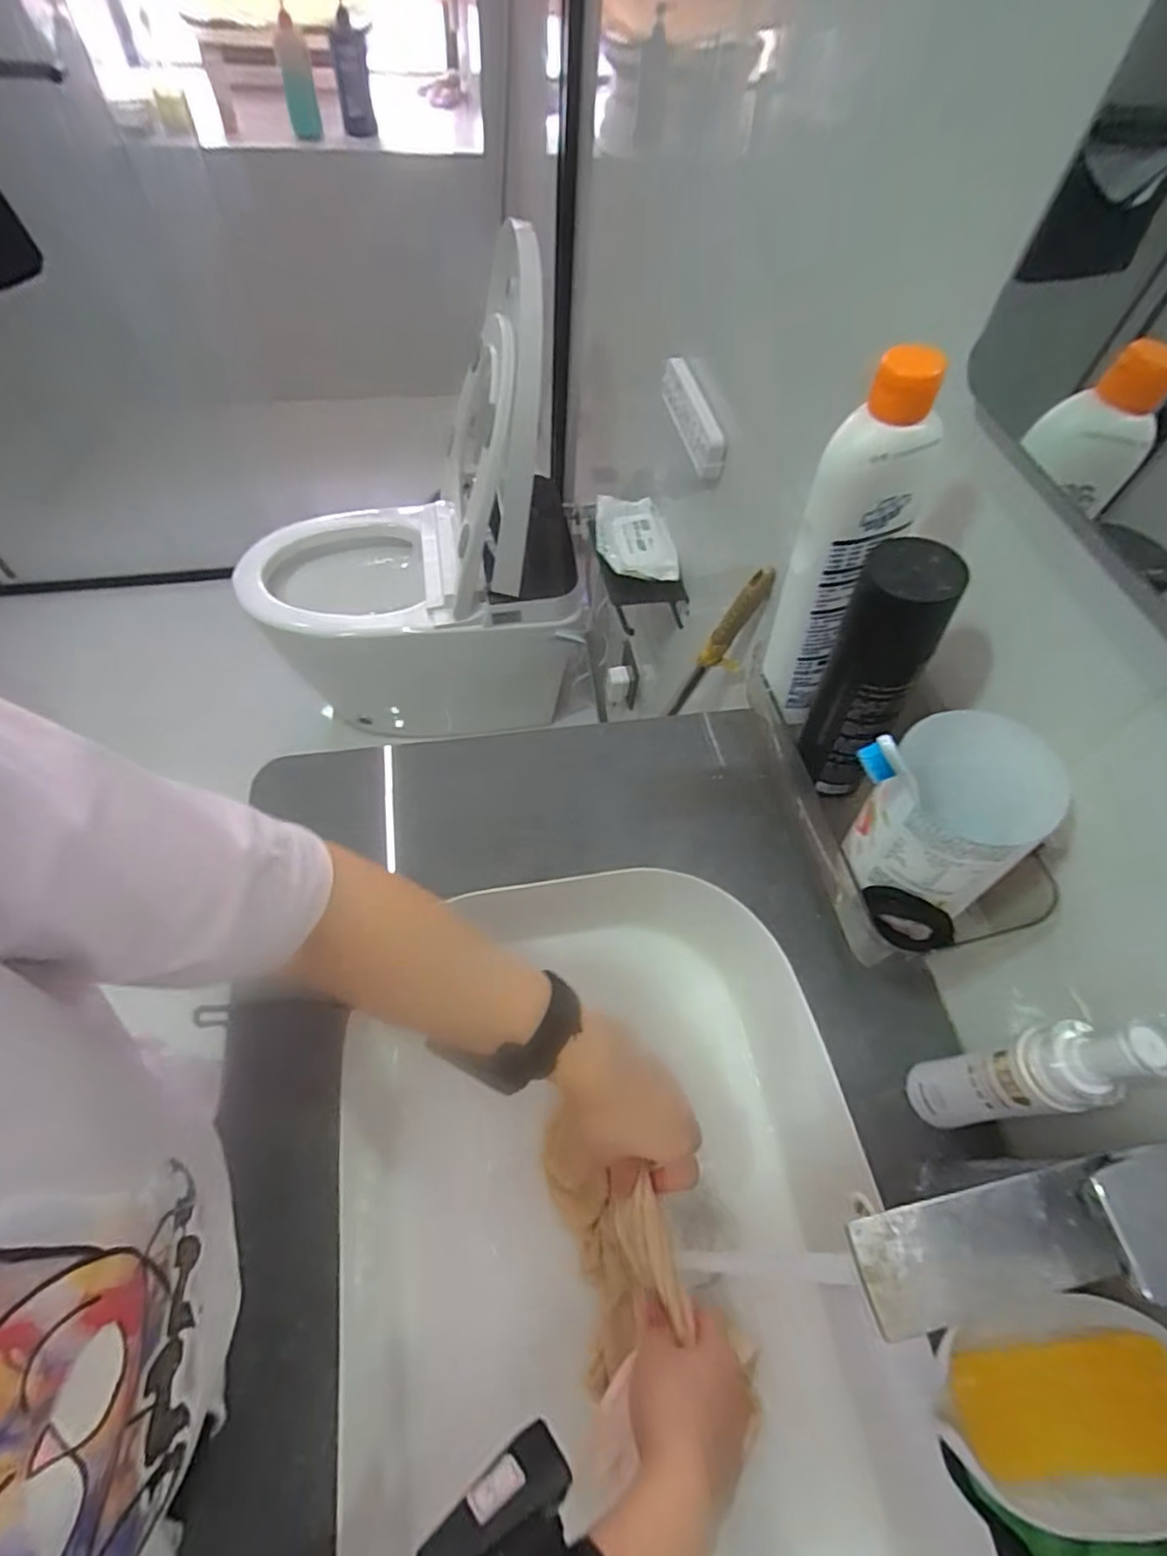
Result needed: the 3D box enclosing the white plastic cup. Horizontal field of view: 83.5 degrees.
[{"bbox_3d":[0.205,0.021,0.370,0.078,0.100,0.075,2,57,-3],"label":"white plastic cup"}]

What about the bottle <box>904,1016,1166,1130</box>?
[{"bbox_3d":[0.239,0.167,0.363,0.036,0.185,0.040,-8,58,-10],"label":"bottle"}]

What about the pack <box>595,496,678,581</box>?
[{"bbox_3d":[0.073,-0.354,0.963,0.103,0.022,0.175,-5,57,-7],"label":"pack"}]

